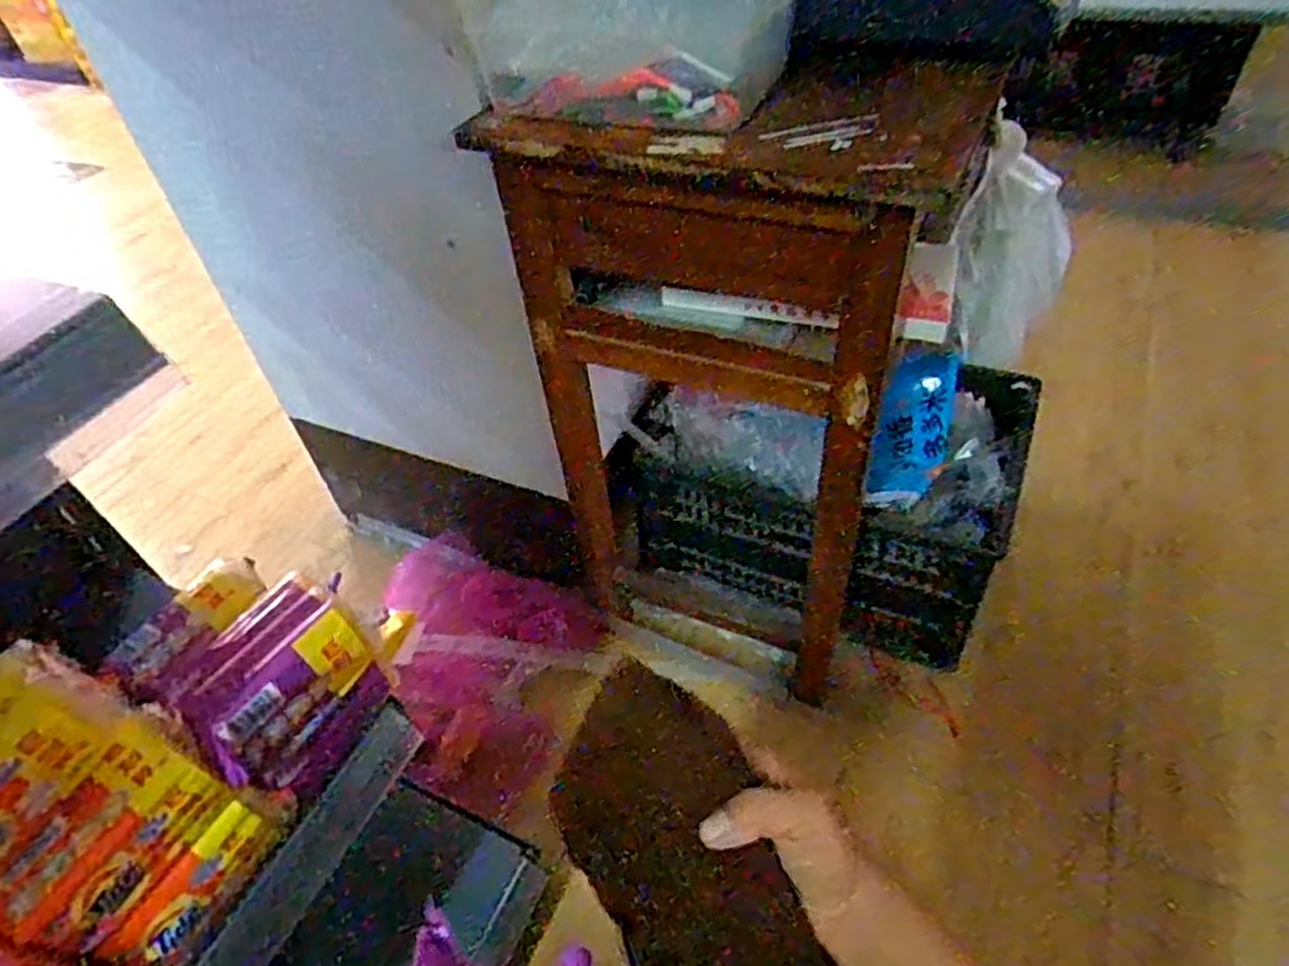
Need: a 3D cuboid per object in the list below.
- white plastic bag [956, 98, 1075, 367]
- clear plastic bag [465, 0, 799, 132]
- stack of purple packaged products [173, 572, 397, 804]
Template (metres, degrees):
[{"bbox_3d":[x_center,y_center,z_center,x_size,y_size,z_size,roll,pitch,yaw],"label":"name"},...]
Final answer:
[{"bbox_3d":[0.441,-0.263,0.903,0.122,0.318,0.090,20,52,24],"label":"white plastic bag"},{"bbox_3d":[-0.008,-0.343,0.571,0.232,0.086,0.116,16,51,21],"label":"clear plastic bag"},{"bbox_3d":[-0.245,0.152,0.529,0.076,0.136,0.117,27,56,29],"label":"stack of purple packaged products"}]

